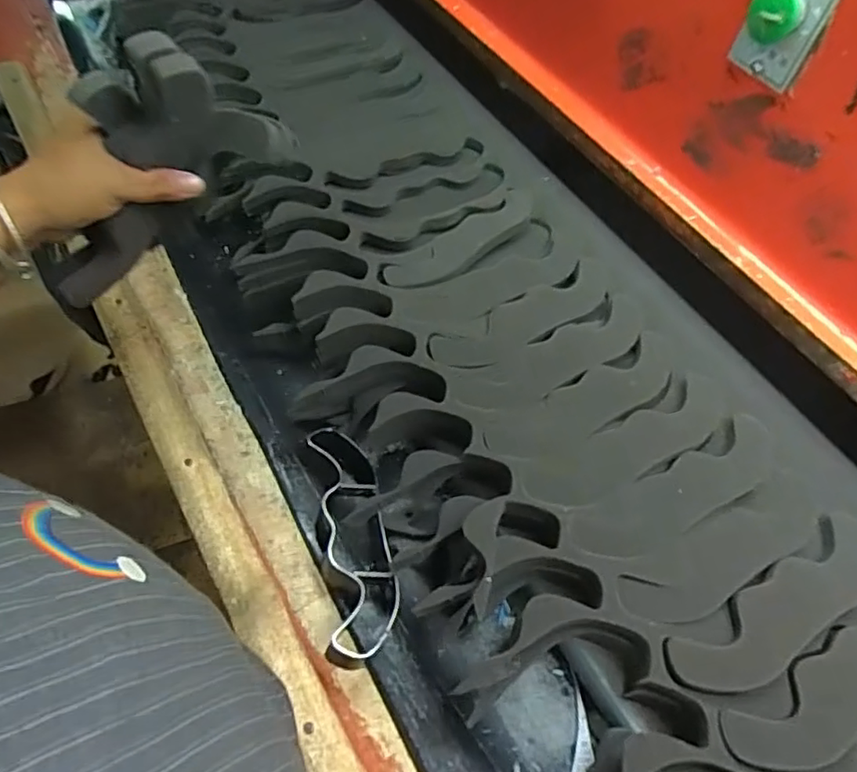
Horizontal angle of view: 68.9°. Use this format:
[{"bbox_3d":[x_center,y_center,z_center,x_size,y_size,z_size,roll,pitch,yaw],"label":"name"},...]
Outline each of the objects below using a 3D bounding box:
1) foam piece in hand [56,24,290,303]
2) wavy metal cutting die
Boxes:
[{"bbox_3d":[-0.184,-0.145,0.422,0.178,0.160,0.036,-16,60,-10],"label":"foam piece in hand"},{"bbox_3d":[-0.063,0.122,0.528,0.054,0.040,0.204,-8,57,-12],"label":"wavy metal cutting die"}]

